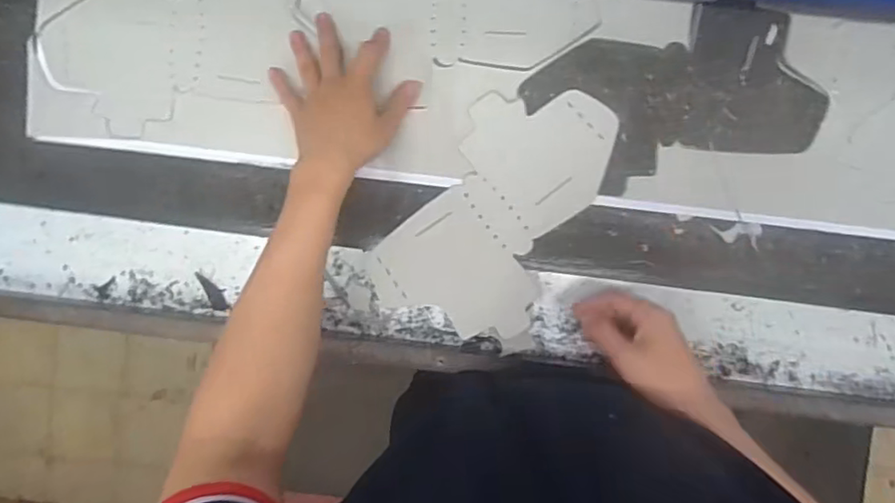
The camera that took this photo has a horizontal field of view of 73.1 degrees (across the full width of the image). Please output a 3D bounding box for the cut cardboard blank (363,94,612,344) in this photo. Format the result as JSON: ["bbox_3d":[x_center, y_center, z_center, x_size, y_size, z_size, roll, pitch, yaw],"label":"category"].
[{"bbox_3d":[0.047,-0.045,0.620,0.167,0.009,0.266,26,98,-1],"label":"cut cardboard blank"}]

